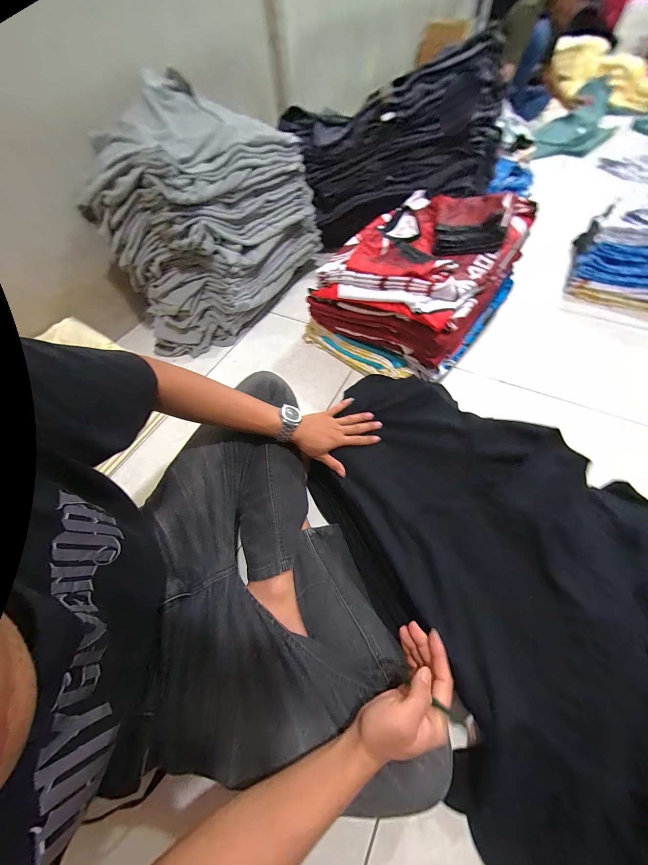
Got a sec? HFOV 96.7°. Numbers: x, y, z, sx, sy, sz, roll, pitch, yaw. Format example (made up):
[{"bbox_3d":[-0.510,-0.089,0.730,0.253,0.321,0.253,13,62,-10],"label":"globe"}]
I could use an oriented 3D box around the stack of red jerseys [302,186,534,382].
[{"bbox_3d":[0.263,-0.431,0.845,0.425,0.287,0.503,34,66,22],"label":"stack of red jerseys"}]

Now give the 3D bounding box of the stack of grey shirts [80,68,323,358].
[{"bbox_3d":[-0.297,-0.595,0.875,0.254,0.507,0.627,25,62,18],"label":"stack of grey shirts"}]

